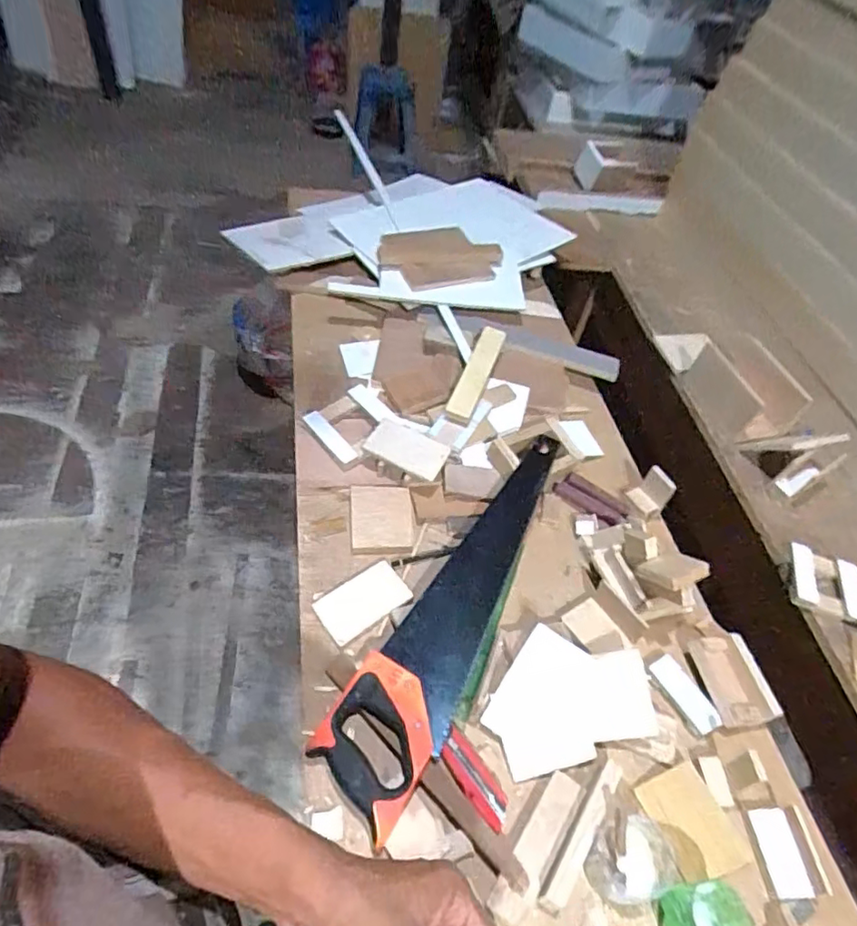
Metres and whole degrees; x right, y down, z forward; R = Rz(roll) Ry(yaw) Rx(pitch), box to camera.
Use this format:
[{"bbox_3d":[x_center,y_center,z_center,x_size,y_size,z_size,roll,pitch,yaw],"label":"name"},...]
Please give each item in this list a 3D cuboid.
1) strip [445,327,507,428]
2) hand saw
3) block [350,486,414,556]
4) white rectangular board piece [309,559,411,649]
[{"bbox_3d":[0.078,-0.147,0.924,0.040,0.024,0.221,18,53,9],"label":"strip"},{"bbox_3d":[0.056,0.165,0.713,0.114,0.043,0.511,30,51,16],"label":"hand saw"},{"bbox_3d":[-0.063,0.075,0.780,0.081,0.015,0.097,1,49,-9],"label":"block"},{"bbox_3d":[-0.080,0.169,0.715,0.108,0.011,0.068,-27,59,-29],"label":"white rectangular board piece"}]

